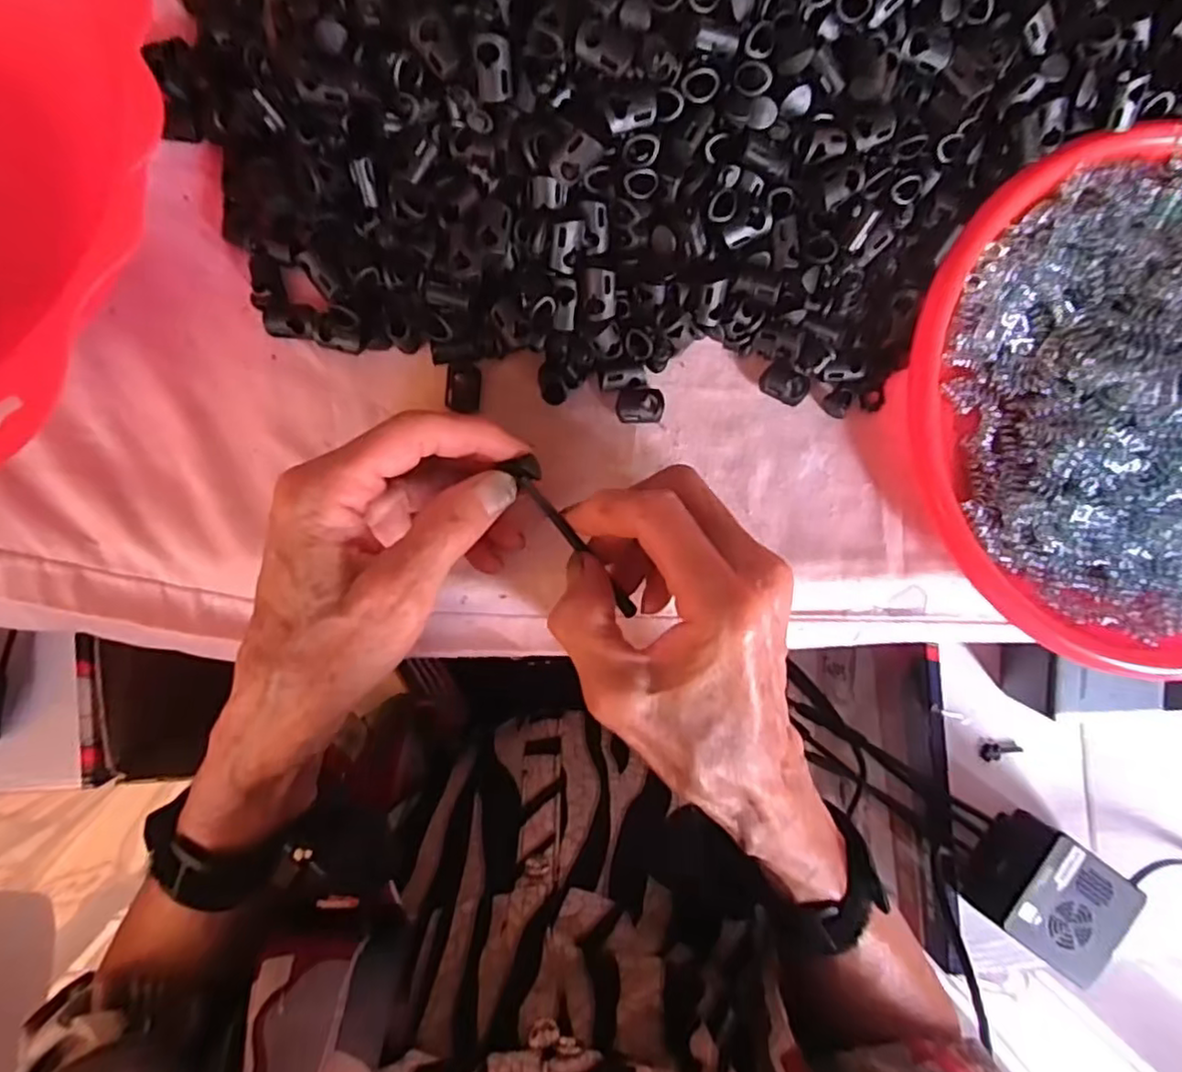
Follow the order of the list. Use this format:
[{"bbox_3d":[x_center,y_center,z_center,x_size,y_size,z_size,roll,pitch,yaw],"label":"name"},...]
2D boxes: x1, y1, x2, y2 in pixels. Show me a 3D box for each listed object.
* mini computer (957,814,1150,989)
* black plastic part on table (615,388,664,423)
[{"bbox_3d":[0.300,0.234,0.438,0.081,0.047,0.073,36,89,-5],"label":"mini computer"},{"bbox_3d":[0.021,-0.056,0.286,0.020,0.008,0.014,-1,92,-4],"label":"black plastic part on table"}]

